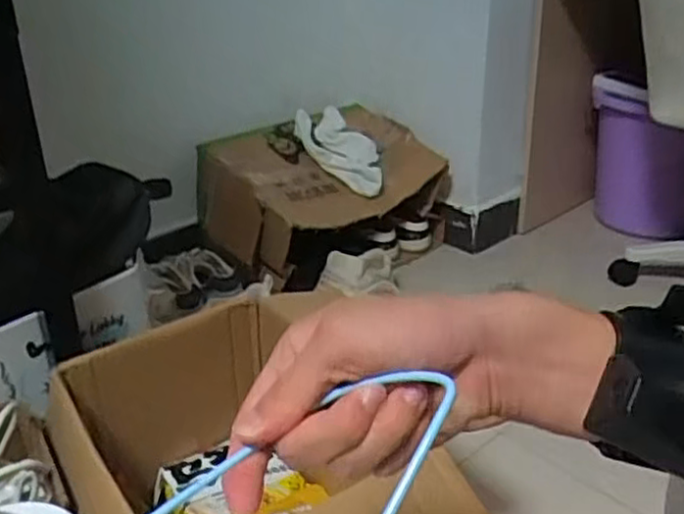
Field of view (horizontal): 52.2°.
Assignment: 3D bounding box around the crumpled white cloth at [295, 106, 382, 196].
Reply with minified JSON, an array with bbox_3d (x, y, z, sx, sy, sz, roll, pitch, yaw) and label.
[{"bbox_3d":[-0.001,-0.247,1.591,0.142,0.047,0.282,-16,51,-26],"label":"crumpled white cloth"}]

